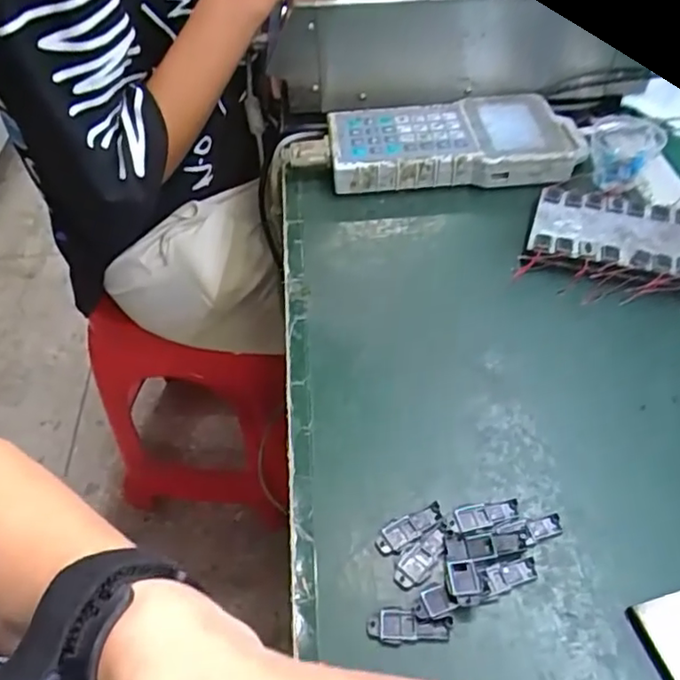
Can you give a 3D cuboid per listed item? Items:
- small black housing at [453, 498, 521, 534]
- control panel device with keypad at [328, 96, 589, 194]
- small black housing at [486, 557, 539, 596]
[{"bbox_3d":[0.080,0.095,0.336,0.036,0.004,0.015,-8,48,-5],"label":"small black housing"},{"bbox_3d":[0.104,-0.174,0.558,0.223,0.034,0.105,-5,48,-1],"label":"control panel device with keypad"},{"bbox_3d":[0.087,0.119,0.313,0.028,0.004,0.014,-12,48,-8],"label":"small black housing"}]

